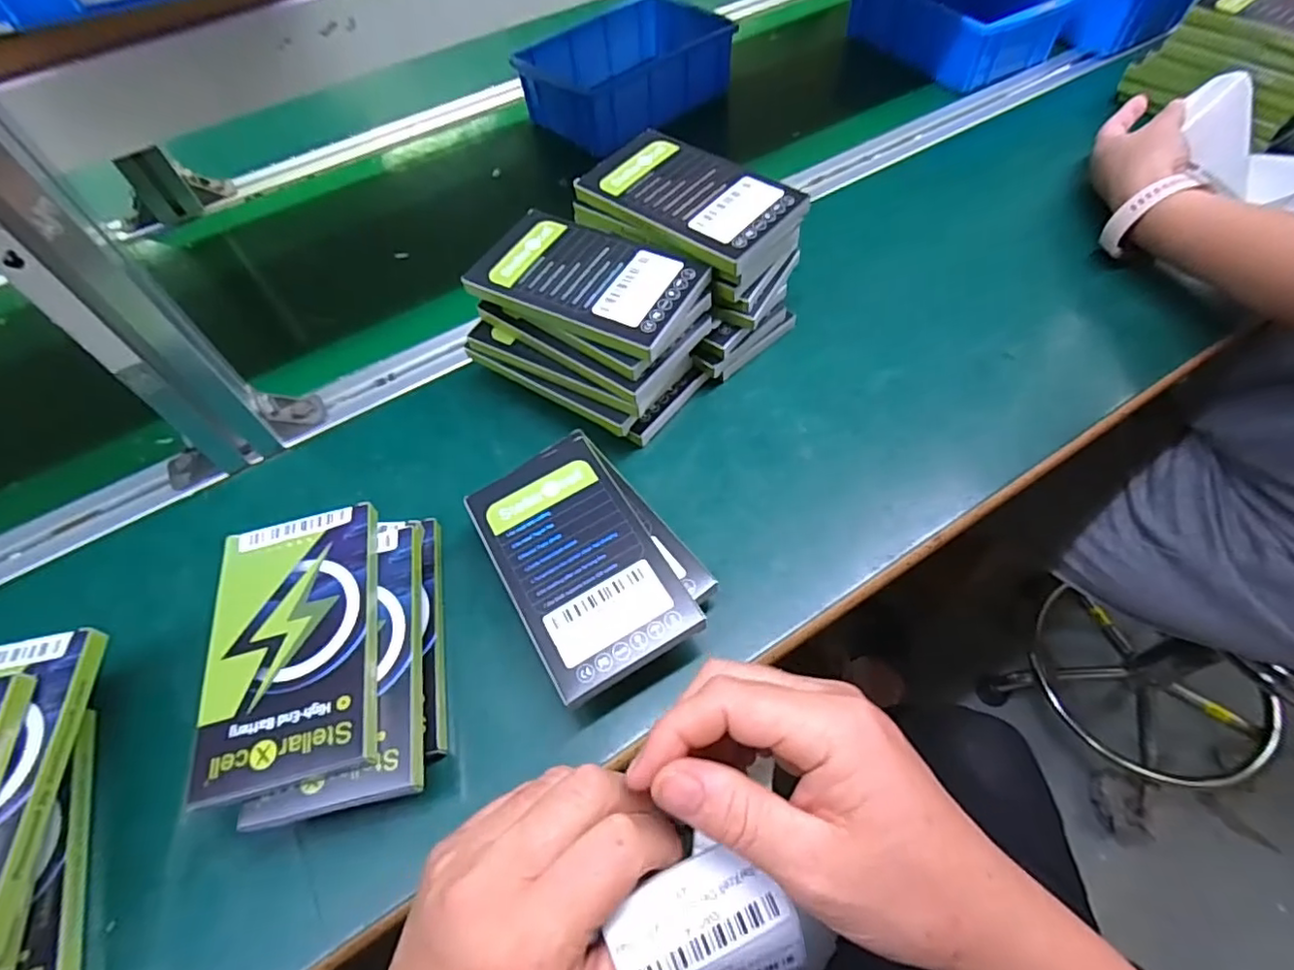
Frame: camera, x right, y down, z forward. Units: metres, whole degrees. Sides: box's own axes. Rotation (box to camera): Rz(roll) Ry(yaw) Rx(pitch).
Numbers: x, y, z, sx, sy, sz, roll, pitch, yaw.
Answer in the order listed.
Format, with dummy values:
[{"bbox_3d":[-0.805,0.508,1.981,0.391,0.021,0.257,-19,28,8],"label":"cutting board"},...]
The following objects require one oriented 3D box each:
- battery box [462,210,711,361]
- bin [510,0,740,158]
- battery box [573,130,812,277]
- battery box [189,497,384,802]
[{"bbox_3d":[-0.037,-0.124,0.371,0.131,0.015,0.075,24,62,19],"label":"battery box"},{"bbox_3d":[-0.016,-0.420,0.616,0.198,0.052,0.137,-34,61,-17],"label":"bin"},{"bbox_3d":[0.025,-0.186,0.393,0.135,0.015,0.080,36,66,24],"label":"battery box"},{"bbox_3d":[-0.173,0.075,0.296,0.078,0.009,0.132,-13,57,-4],"label":"battery box"}]

